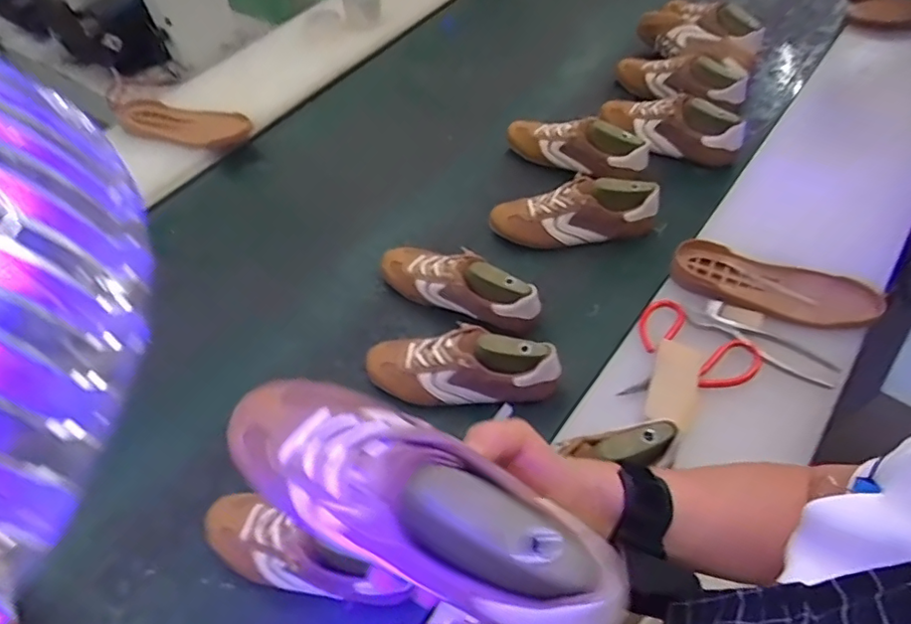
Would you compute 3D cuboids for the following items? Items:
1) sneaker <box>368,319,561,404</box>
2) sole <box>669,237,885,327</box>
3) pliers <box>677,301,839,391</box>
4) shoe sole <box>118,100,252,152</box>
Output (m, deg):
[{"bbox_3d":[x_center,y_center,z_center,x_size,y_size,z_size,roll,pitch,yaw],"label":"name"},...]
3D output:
[{"bbox_3d":[0.006,0.079,0.769,0.264,0.100,0.077,-3,50,18],"label":"sneaker"},{"bbox_3d":[0.418,-0.035,0.752,0.247,0.030,0.084,19,55,18],"label":"sole"},{"bbox_3d":[0.382,0.032,0.715,0.186,0.018,0.047,31,60,26],"label":"pliers"},{"bbox_3d":[-0.549,-0.376,1.133,0.289,0.038,0.100,13,54,14],"label":"shoe sole"}]

